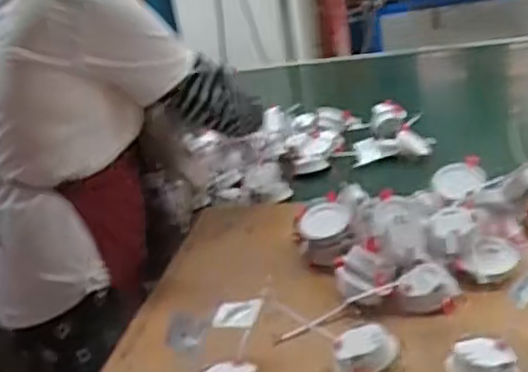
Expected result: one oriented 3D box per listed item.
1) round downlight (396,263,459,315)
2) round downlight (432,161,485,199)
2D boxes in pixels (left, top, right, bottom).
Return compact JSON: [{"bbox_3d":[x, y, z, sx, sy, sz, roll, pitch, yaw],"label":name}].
[{"bbox_3d":[0.203,0.129,0.845,0.072,0.039,0.078,-3,21,13],"label":"round downlight"},{"bbox_3d":[0.295,-0.007,1.026,0.077,0.024,0.070,-1,49,17],"label":"round downlight"}]

